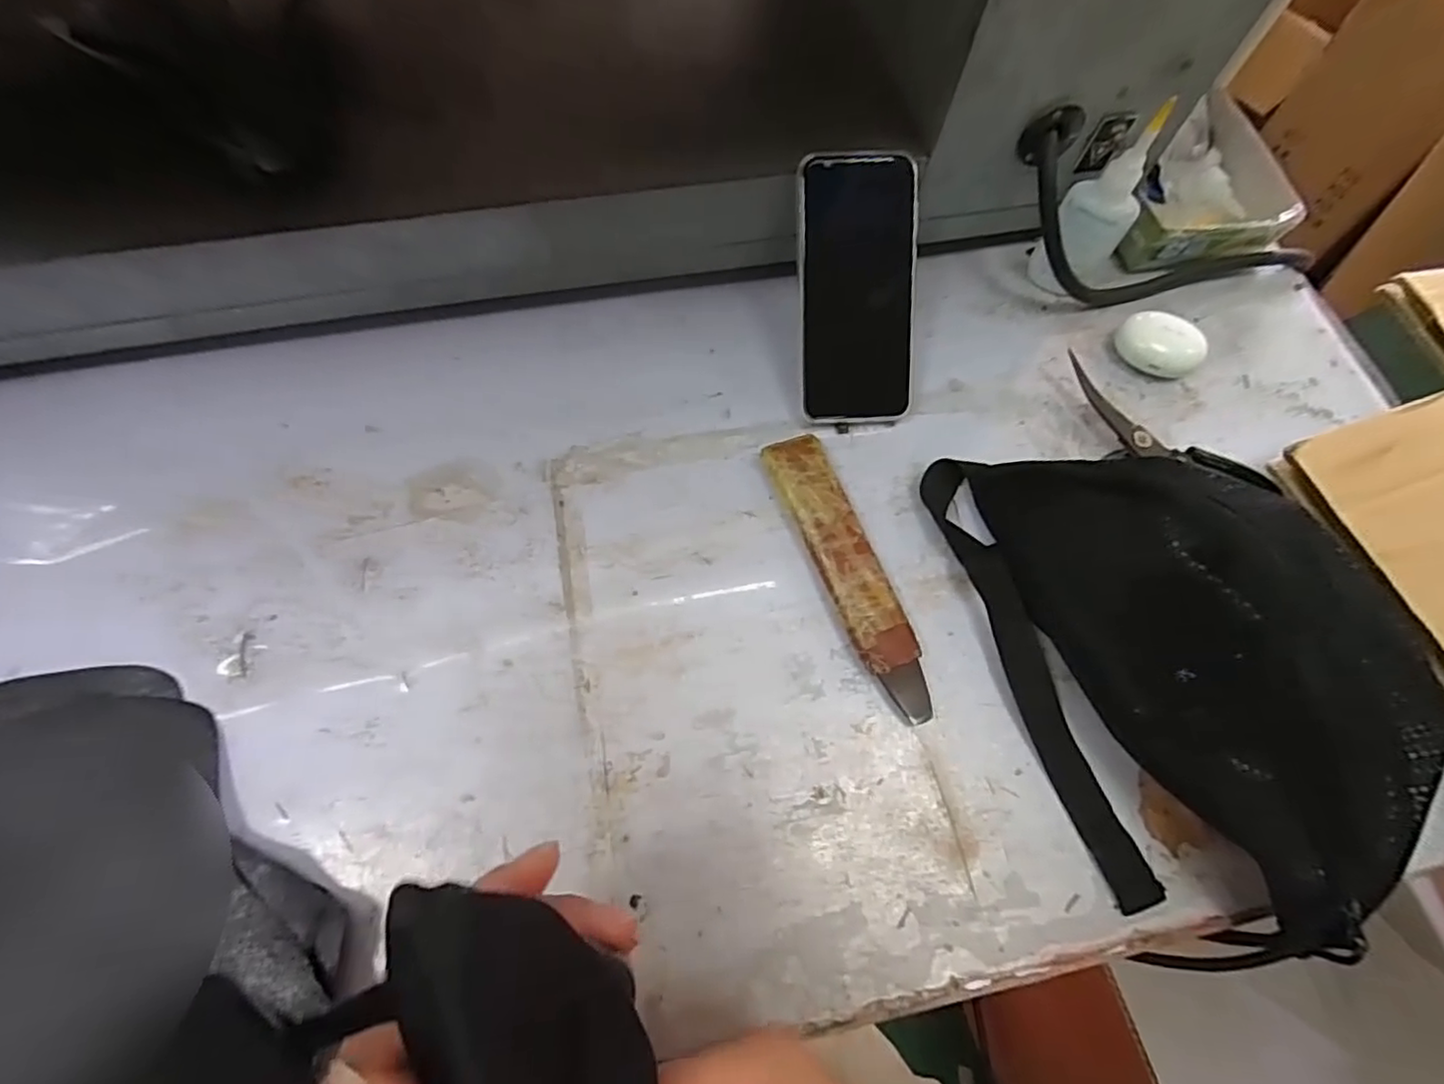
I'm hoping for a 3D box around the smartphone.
[{"bbox_3d":[0.094,-0.162,0.407,0.085,0.010,0.160,-4,105,-3],"label":"smartphone"}]

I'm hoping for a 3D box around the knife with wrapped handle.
[{"bbox_3d":[0.077,0.017,0.379,0.037,0.018,0.186,-19,70,-9],"label":"knife with wrapped handle"}]

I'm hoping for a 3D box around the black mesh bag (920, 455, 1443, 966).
[{"bbox_3d":[0.239,0.052,0.323,0.151,0.103,0.290,-18,69,-9],"label":"black mesh bag"}]

